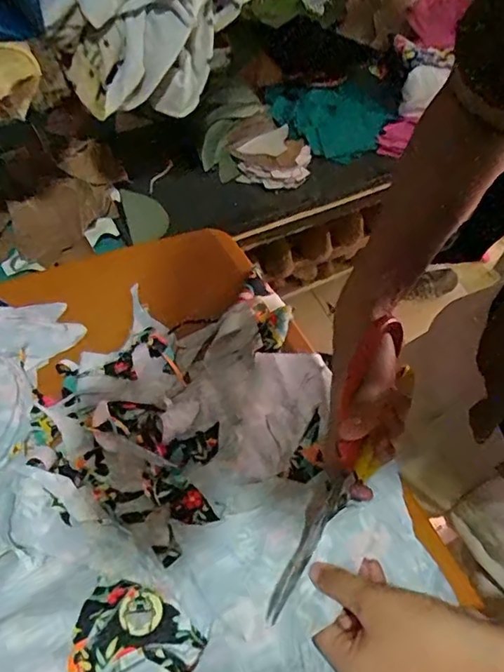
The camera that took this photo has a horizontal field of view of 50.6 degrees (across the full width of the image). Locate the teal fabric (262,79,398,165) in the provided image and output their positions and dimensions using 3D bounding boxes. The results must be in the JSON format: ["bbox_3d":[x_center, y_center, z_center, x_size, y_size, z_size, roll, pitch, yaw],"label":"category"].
[{"bbox_3d":[0.118,-0.334,0.812,0.193,0.035,0.171,4,57,-2],"label":"teal fabric"}]

